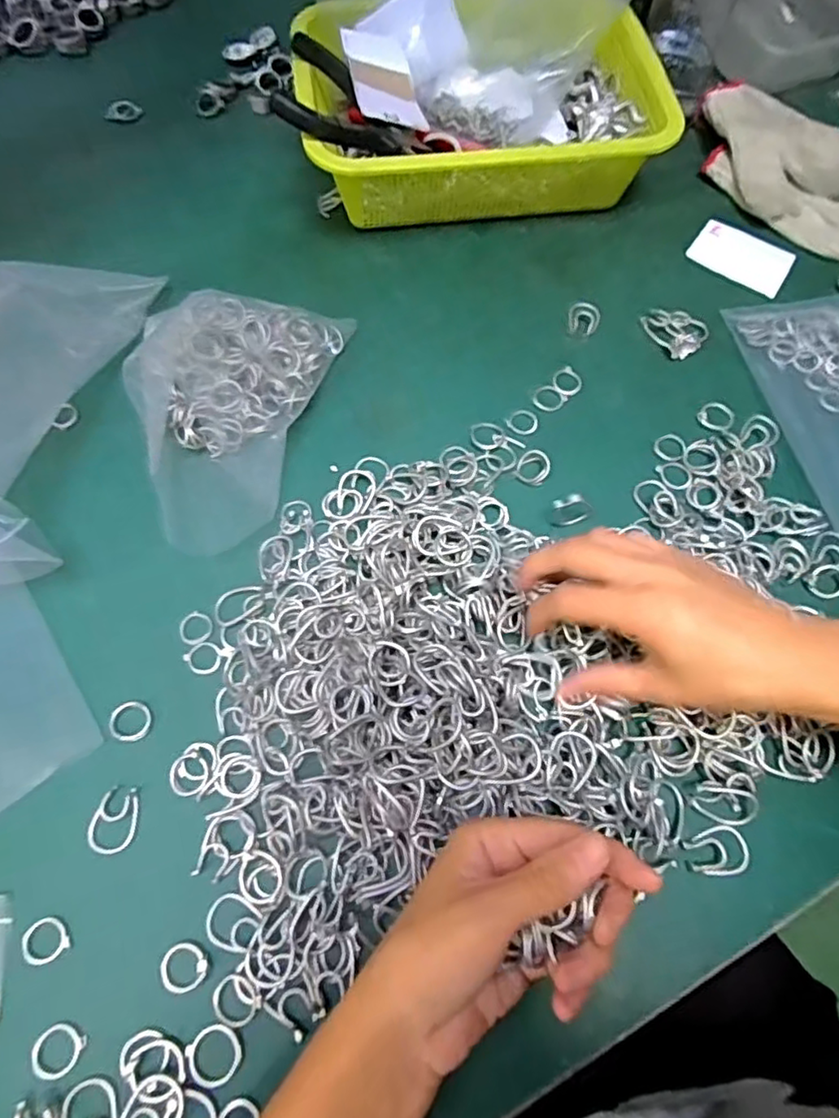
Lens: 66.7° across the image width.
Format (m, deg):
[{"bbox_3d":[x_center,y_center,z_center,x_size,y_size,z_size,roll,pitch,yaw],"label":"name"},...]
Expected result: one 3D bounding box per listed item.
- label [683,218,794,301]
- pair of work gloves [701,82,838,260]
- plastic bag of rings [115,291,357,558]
[{"bbox_3d":[0.250,-0.235,0.496,0.073,0.005,0.051,32,68,12],"label":"label"},{"bbox_3d":[0.340,-0.317,0.519,0.205,0.023,0.167,12,65,3],"label":"pair of work gloves"},{"bbox_3d":[-0.123,-0.100,0.397,0.107,0.040,0.193,14,66,5],"label":"plastic bag of rings"}]

